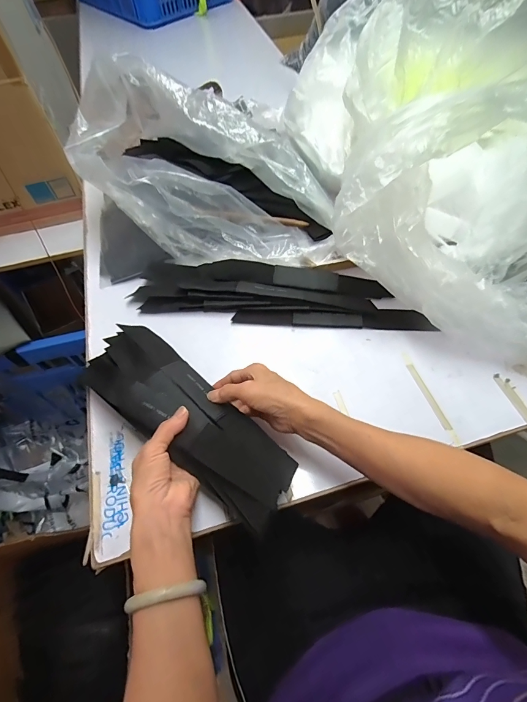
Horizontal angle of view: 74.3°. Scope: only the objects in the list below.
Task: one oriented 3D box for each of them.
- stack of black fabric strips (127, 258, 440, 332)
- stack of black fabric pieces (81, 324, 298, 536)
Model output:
[{"bbox_3d":[0.017,-0.095,0.563,0.459,0.030,0.108,6,59,7],"label":"stack of black fabric strips"},{"bbox_3d":[-0.099,0.069,0.411,0.307,0.031,0.098,35,66,25],"label":"stack of black fabric pieces"}]

